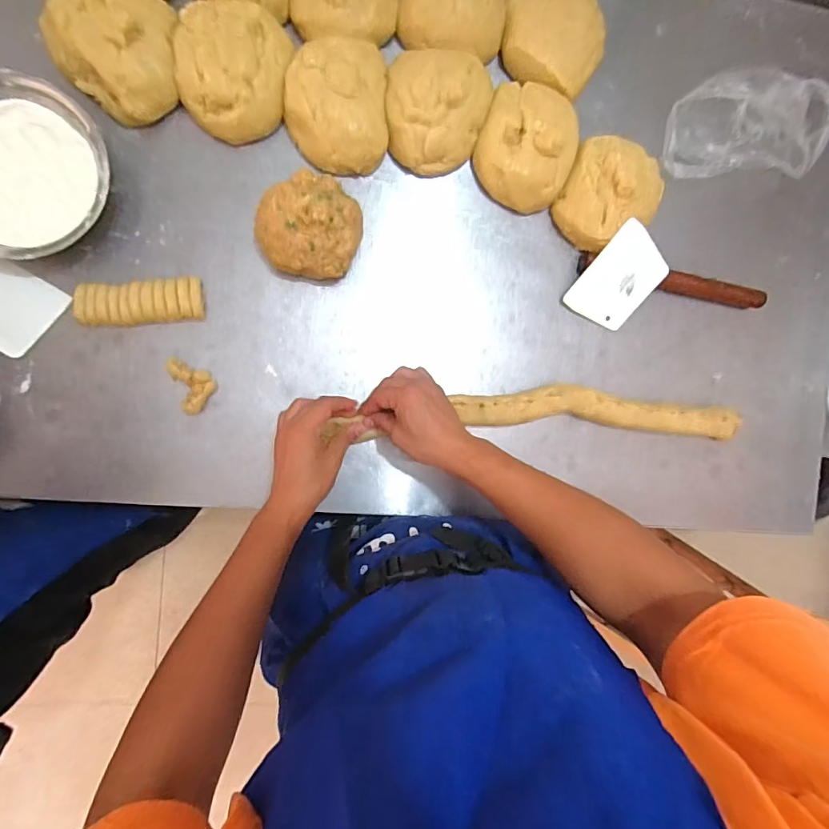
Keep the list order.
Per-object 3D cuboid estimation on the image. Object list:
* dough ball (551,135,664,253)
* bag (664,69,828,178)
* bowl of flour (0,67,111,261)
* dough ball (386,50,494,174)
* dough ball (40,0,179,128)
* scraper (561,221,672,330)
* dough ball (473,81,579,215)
[{"bbox_3d":[0.263,-0.289,0.613,0.130,0.057,0.147,29,89,-9],"label":"dough ball"},{"bbox_3d":[0.444,-0.393,0.632,0.229,0.064,0.127,-7,94,-8],"label":"bag"},{"bbox_3d":[-0.439,-0.268,0.517,0.178,0.058,0.187,0,93,-8],"label":"bowl of flour"},{"bbox_3d":[0.031,-0.374,0.572,0.127,0.051,0.126,0,93,-8],"label":"dough ball"},{"bbox_3d":[-0.326,-0.417,0.524,0.140,0.048,0.134,38,87,-8],"label":"dough ball"},{"bbox_3d":[0.278,-0.181,0.628,0.091,0.005,0.128,33,107,-12],"label":"scraper"},{"bbox_3d":[0.148,-0.347,0.599,0.128,0.057,0.147,22,90,-9],"label":"dough ball"}]

